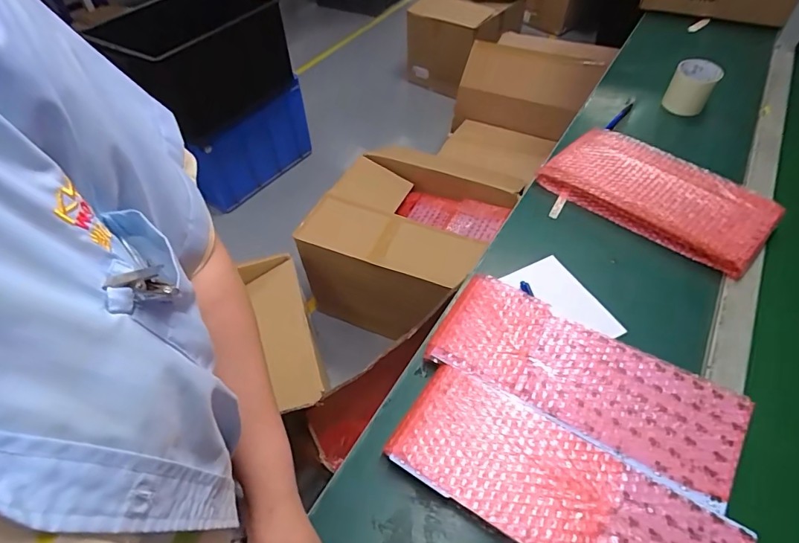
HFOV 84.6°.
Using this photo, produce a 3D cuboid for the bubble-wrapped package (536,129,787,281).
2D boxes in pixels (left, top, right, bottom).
[{"bbox_3d":[0.405,-0.126,0.696,0.173,0.042,0.309,-37,59,-26],"label":"bubble-wrapped package"}]

